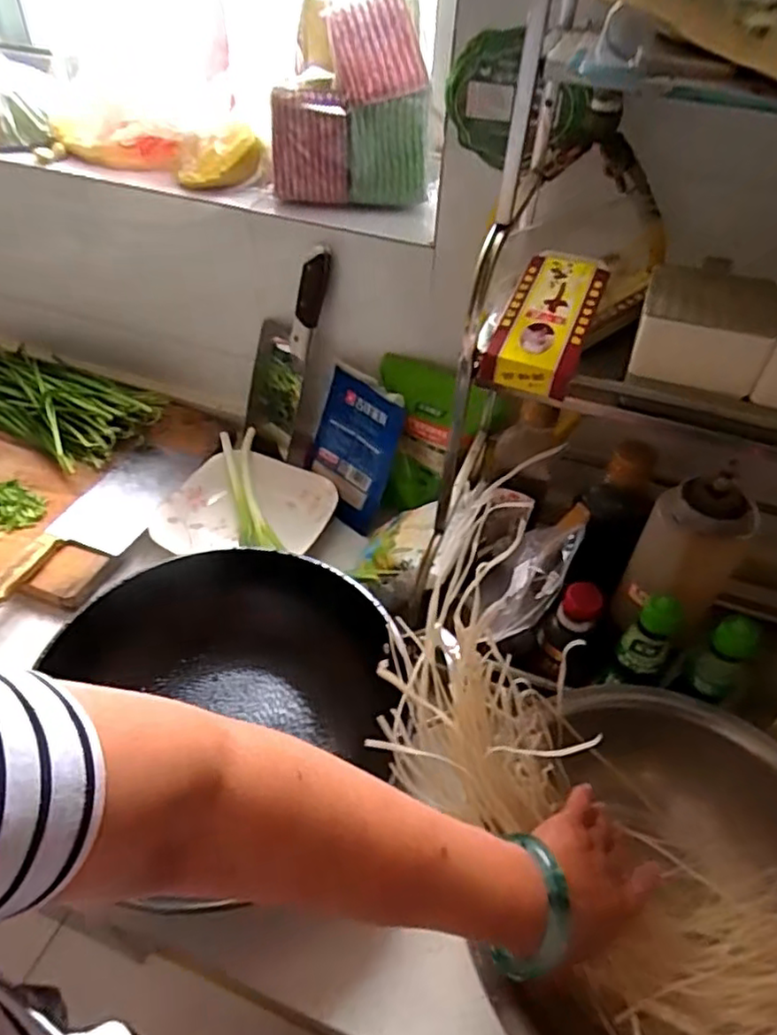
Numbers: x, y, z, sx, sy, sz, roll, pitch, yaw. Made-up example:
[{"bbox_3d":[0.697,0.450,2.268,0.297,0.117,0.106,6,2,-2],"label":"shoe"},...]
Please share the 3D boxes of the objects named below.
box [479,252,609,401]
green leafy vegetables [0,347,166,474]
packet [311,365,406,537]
[{"bbox_3d":[0.111,-0.138,0.457,0.059,0.028,0.123,19,63,15],"label":"box"},{"bbox_3d":[-0.517,-0.188,0.917,0.407,0.067,0.182,21,47,16],"label":"green leafy vegetables"},{"bbox_3d":[-0.046,-0.085,0.822,0.131,0.172,0.015,35,25,32],"label":"packet"}]

